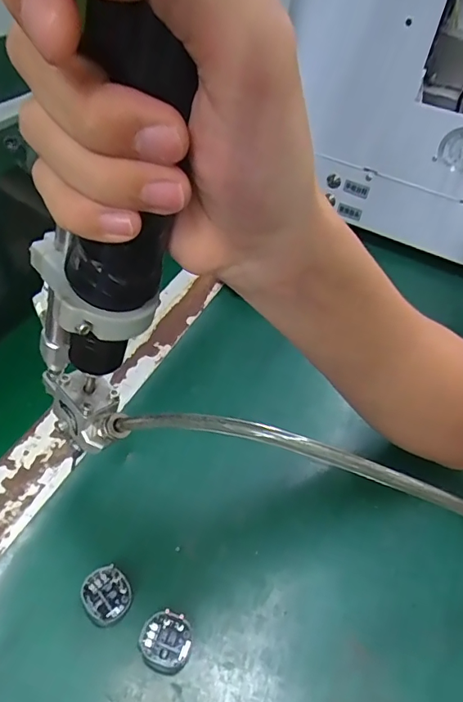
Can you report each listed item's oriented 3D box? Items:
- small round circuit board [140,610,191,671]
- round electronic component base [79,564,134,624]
[{"bbox_3d":[-0.036,0.159,0.264,0.027,0.008,0.027,4,45,-4],"label":"small round circuit board"},{"bbox_3d":[-0.071,0.139,0.275,0.029,0.009,0.025,27,48,19],"label":"round electronic component base"}]

